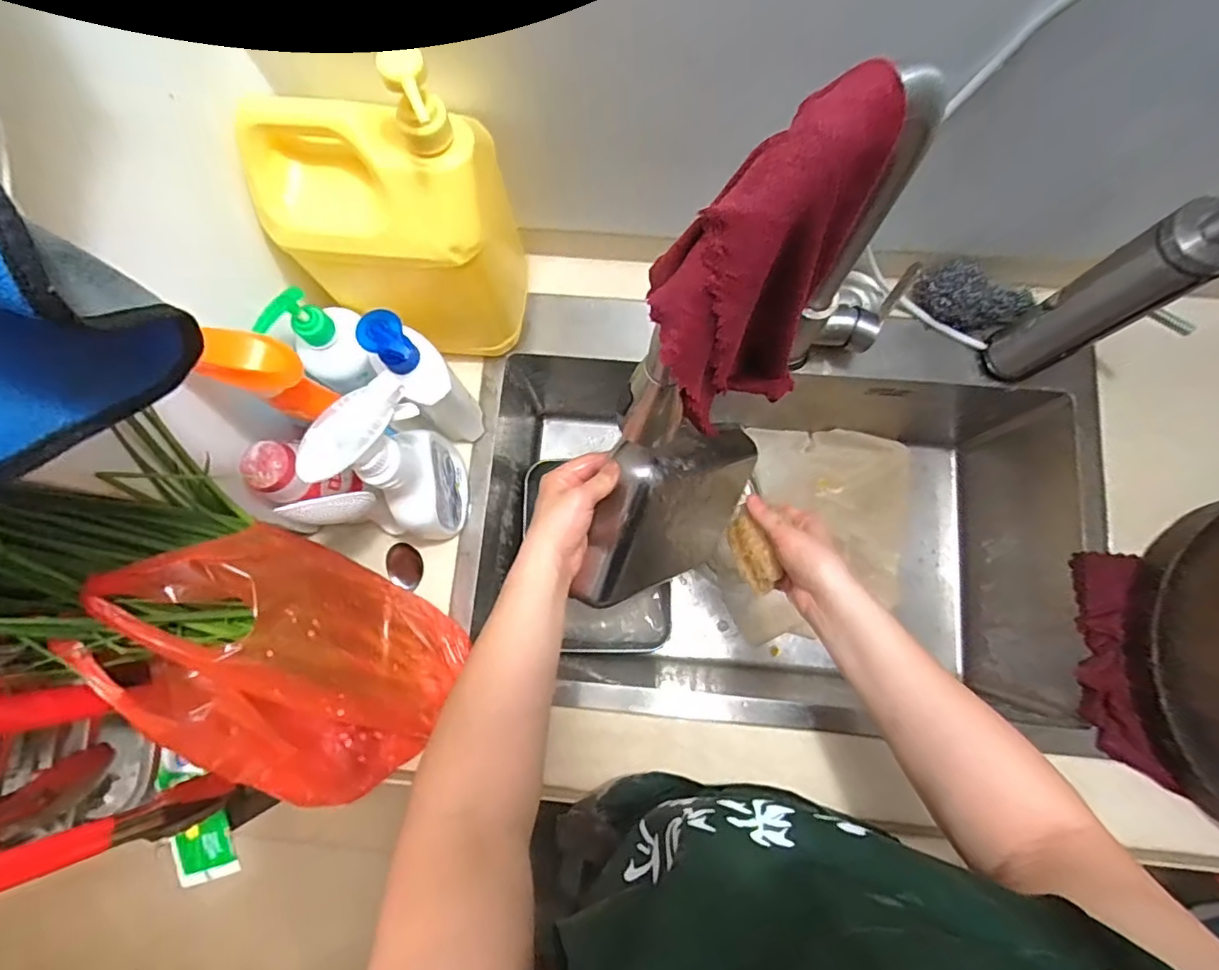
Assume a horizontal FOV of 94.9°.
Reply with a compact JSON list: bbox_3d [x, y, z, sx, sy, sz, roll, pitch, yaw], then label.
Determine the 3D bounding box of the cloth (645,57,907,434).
[{"bbox_3d":[0.085,-0.105,0.334,0.126,0.208,0.071,-42,81,-6],"label":"cloth"}]

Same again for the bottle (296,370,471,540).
[{"bbox_3d":[-0.179,-0.012,0.493,0.053,0.227,0.096,11,80,3],"label":"bottle"}]

